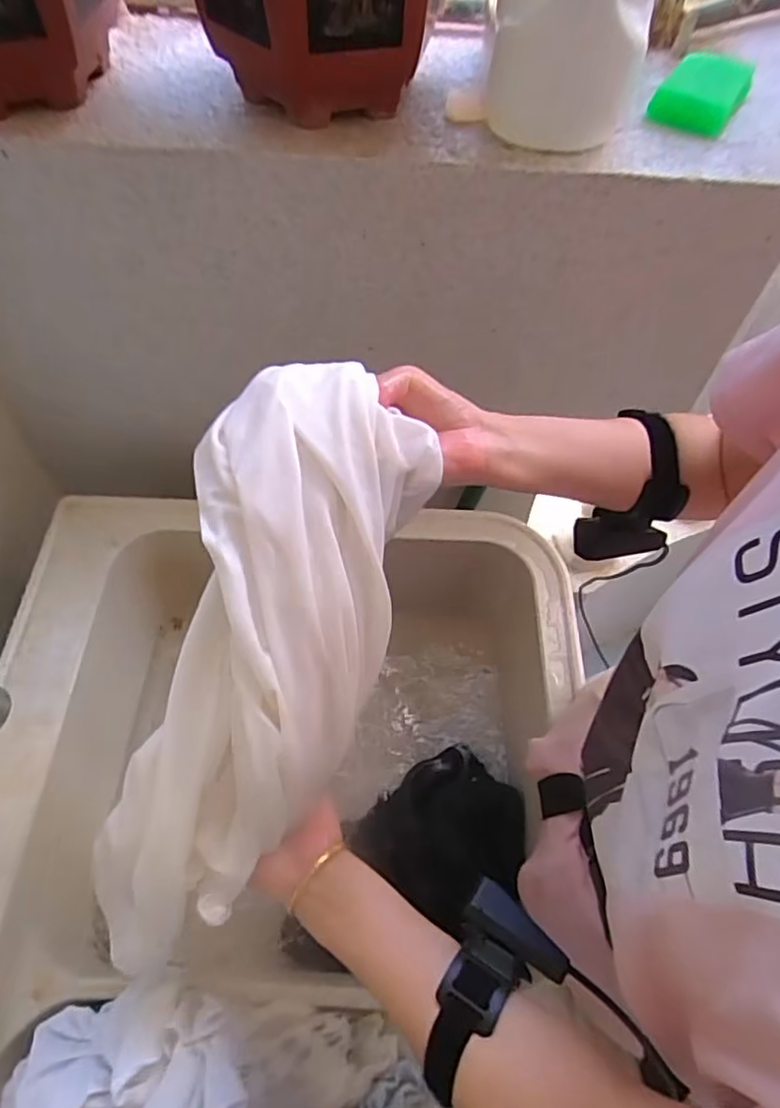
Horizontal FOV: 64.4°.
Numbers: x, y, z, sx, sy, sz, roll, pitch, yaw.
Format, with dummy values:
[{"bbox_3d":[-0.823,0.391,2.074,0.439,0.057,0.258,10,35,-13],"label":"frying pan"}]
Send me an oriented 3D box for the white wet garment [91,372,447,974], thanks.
[{"bbox_3d":[-0.086,0.082,0.382,0.130,0.077,0.390,22,99,11],"label":"white wet garment"}]

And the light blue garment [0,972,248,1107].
[{"bbox_3d":[-0.205,0.402,0.466,0.180,0.042,0.121,-16,61,-11],"label":"light blue garment"}]

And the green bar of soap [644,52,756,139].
[{"bbox_3d":[0.263,-0.390,0.523,0.064,0.020,0.094,28,62,14],"label":"green bar of soap"}]

